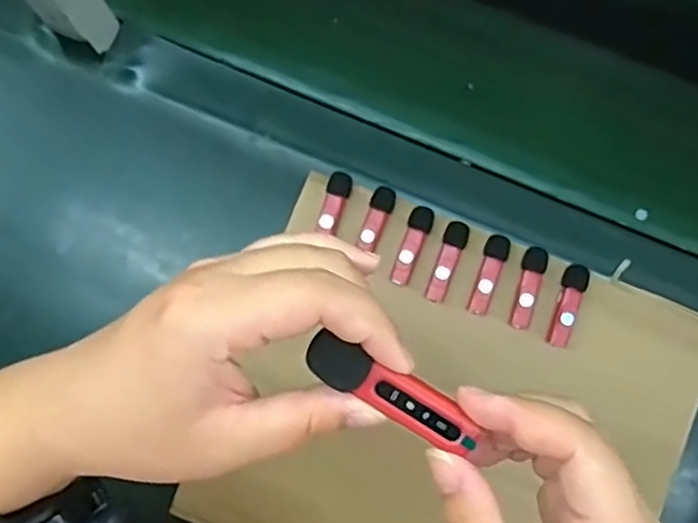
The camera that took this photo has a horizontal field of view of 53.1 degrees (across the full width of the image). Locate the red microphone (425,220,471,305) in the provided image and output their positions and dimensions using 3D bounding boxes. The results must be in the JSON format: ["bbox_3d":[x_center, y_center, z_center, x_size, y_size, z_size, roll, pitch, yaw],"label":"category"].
[{"bbox_3d":[0.078,0.000,0.556,0.019,0.009,0.066,22,81,5],"label":"red microphone"}]

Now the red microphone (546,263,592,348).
[{"bbox_3d":[0.172,0.034,0.548,0.021,0.015,0.066,20,80,5],"label":"red microphone"}]

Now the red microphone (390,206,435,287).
[{"bbox_3d":[0.050,-0.012,0.557,0.018,0.008,0.064,21,80,5],"label":"red microphone"}]

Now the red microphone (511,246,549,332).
[{"bbox_3d":[0.141,0.021,0.550,0.019,0.013,0.065,16,80,4],"label":"red microphone"}]

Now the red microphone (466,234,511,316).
[{"bbox_3d":[0.111,0.011,0.551,0.019,0.011,0.063,18,80,4],"label":"red microphone"}]

